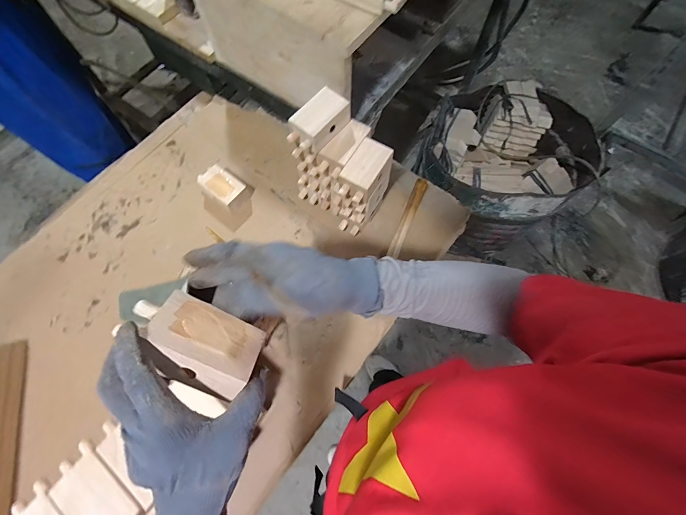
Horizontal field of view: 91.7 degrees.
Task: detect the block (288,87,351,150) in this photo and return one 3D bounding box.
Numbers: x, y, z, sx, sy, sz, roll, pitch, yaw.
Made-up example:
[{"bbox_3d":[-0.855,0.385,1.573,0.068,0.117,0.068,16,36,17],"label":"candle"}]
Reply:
[{"bbox_3d":[-0.032,-0.206,0.496,0.055,0.037,0.085,39,74,12],"label":"block"}]

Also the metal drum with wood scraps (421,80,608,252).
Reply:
[{"bbox_3d":[0.616,-0.343,1.348,0.581,0.419,0.514,31,73,10],"label":"metal drum with wood scraps"}]

